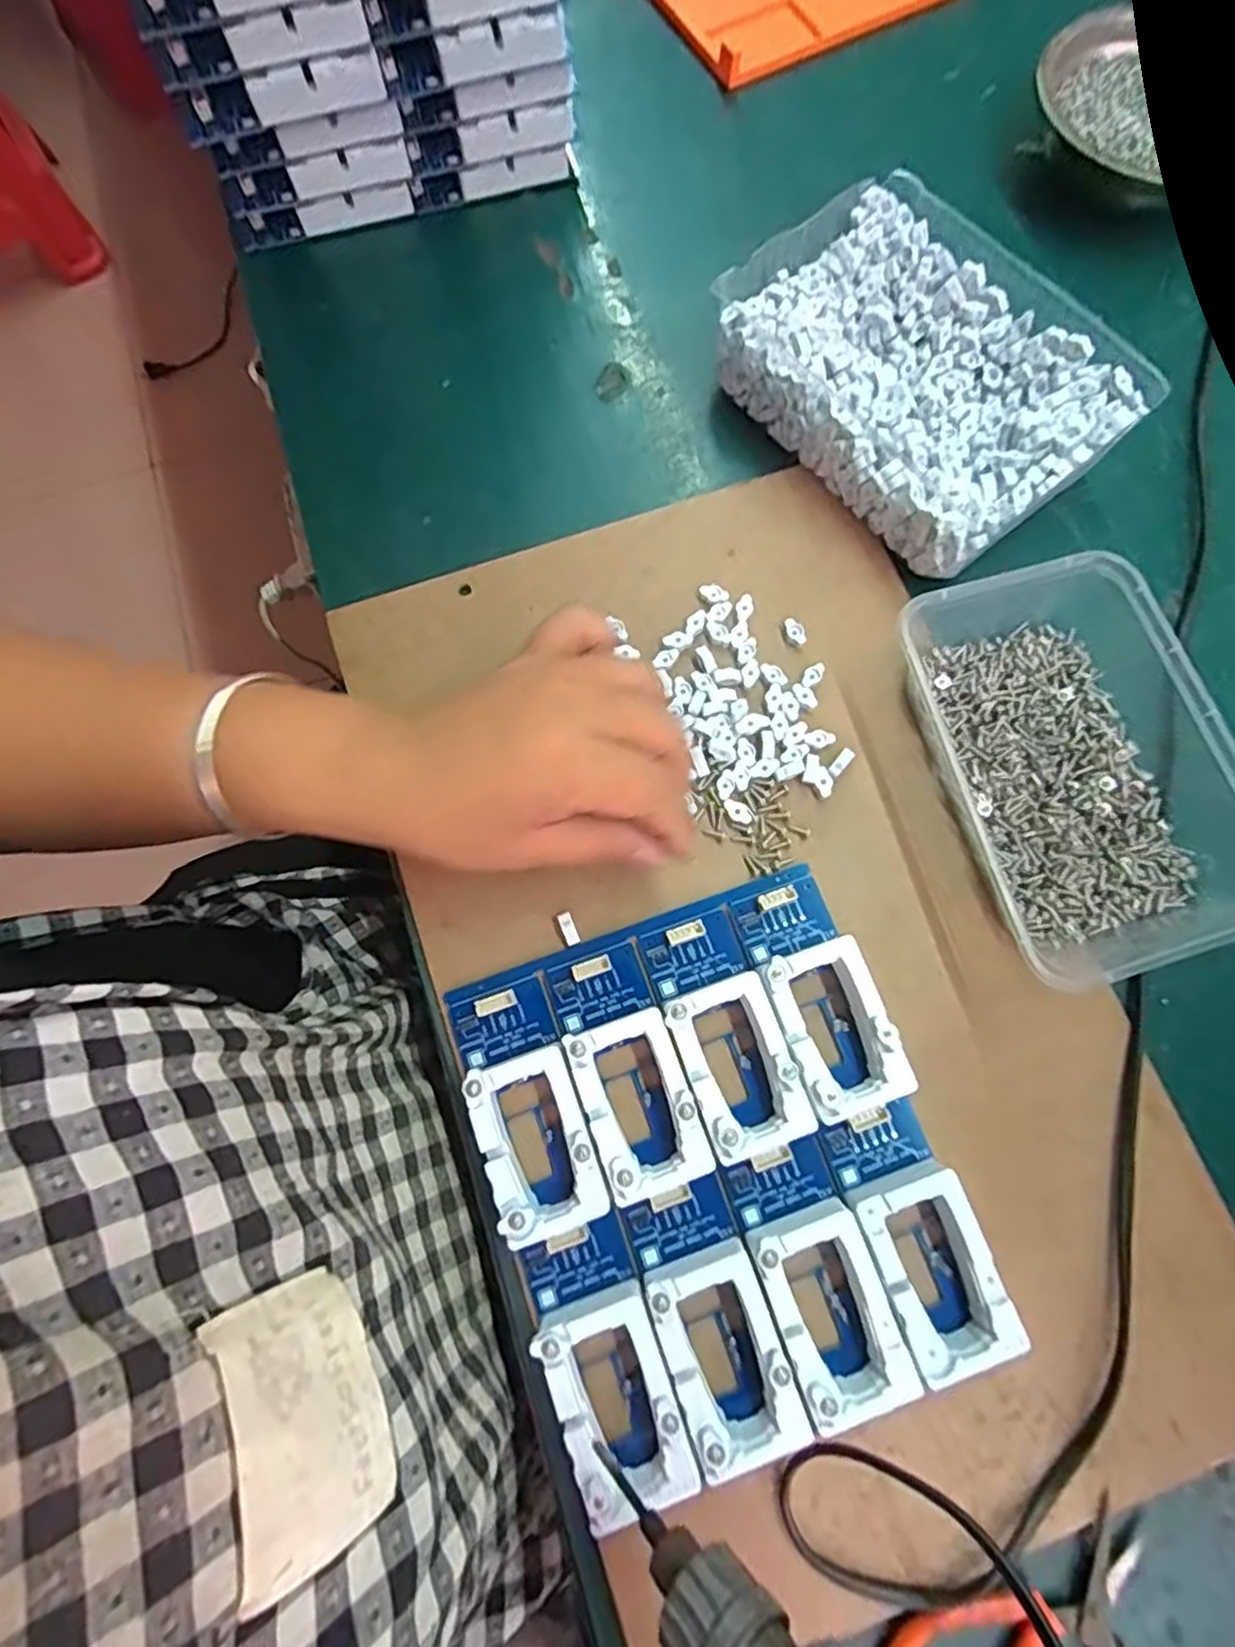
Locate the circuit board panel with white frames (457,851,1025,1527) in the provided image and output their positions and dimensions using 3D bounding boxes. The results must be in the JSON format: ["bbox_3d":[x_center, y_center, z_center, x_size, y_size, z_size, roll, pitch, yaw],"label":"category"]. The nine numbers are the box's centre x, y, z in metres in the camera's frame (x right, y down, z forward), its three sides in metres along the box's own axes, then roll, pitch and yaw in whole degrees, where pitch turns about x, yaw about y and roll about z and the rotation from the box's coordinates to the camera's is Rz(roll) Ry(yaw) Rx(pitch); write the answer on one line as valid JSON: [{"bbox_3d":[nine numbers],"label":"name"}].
[{"bbox_3d":[0.036,0.127,0.268,0.159,0.020,0.183,-19,77,-4],"label":"circuit board panel with white frames"}]

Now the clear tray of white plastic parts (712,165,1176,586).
[{"bbox_3d":[0.144,-0.215,0.341,0.125,0.044,0.172,-39,79,-8],"label":"clear tray of white plastic parts"}]

